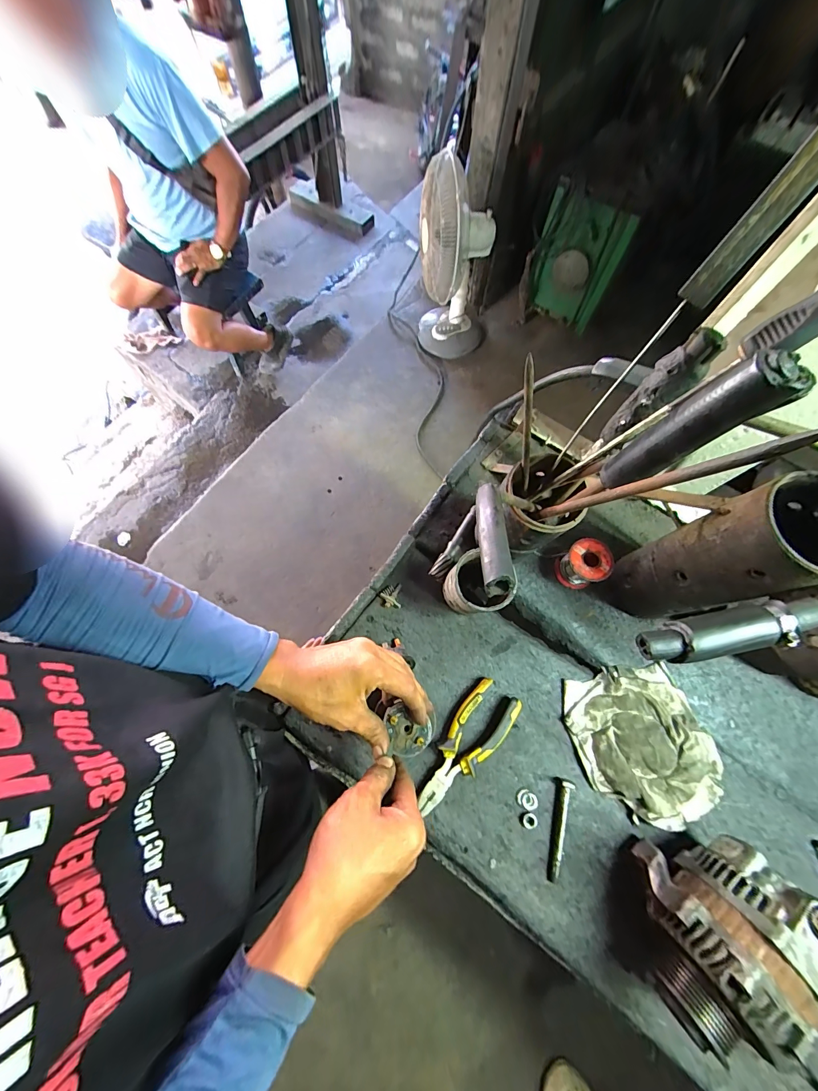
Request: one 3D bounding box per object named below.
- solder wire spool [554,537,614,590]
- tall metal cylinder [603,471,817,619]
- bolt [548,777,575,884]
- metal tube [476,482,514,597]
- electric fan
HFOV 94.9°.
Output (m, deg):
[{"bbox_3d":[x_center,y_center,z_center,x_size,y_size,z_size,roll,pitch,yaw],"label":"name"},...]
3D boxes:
[{"bbox_3d":[0.224,0.025,0.484,0.050,0.053,0.053,0,71,-1],"label":"solder wire spool"},{"bbox_3d":[0.314,0.018,0.389,0.099,0.216,0.082,-15,72,-6],"label":"tall metal cylinder"},{"bbox_3d":[0.171,0.321,0.423,0.016,0.014,0.100,13,71,3],"label":"bolt"},{"bbox_3d":[0.051,-0.008,0.235,0.017,0.014,0.083,3,53,1],"label":"metal tube"},{"bbox_3d":[0.188,-1.091,1.455,0.298,0.579,0.328,7,71,1],"label":"electric fan"}]

